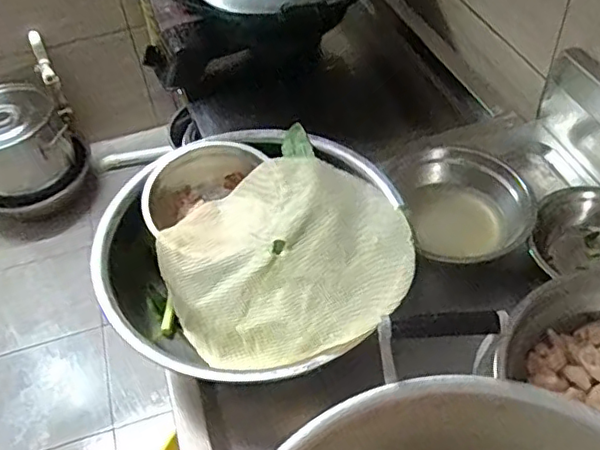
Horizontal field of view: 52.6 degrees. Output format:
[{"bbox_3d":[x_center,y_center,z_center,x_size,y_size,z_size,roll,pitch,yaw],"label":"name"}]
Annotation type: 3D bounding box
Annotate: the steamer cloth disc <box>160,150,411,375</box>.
[{"bbox_3d":[-0.018,0.037,0.672,0.247,0.056,0.263,-3,48,3],"label":"steamer cloth disc"}]

